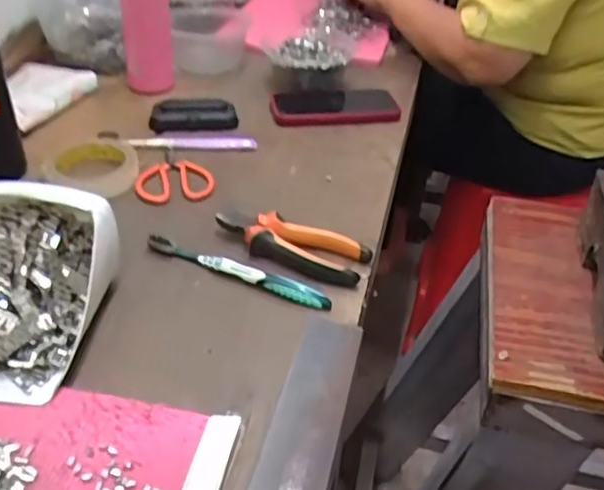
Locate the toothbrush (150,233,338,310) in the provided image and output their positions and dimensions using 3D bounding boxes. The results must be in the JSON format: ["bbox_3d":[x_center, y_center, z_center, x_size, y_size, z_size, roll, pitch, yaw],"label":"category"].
[{"bbox_3d":[-0.060,0.023,0.595,0.184,0.015,0.015,17,39,18],"label":"toothbrush"}]

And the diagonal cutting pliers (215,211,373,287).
[{"bbox_3d":[-0.012,-0.001,0.622,0.149,0.023,0.051,15,39,16],"label":"diagonal cutting pliers"}]

